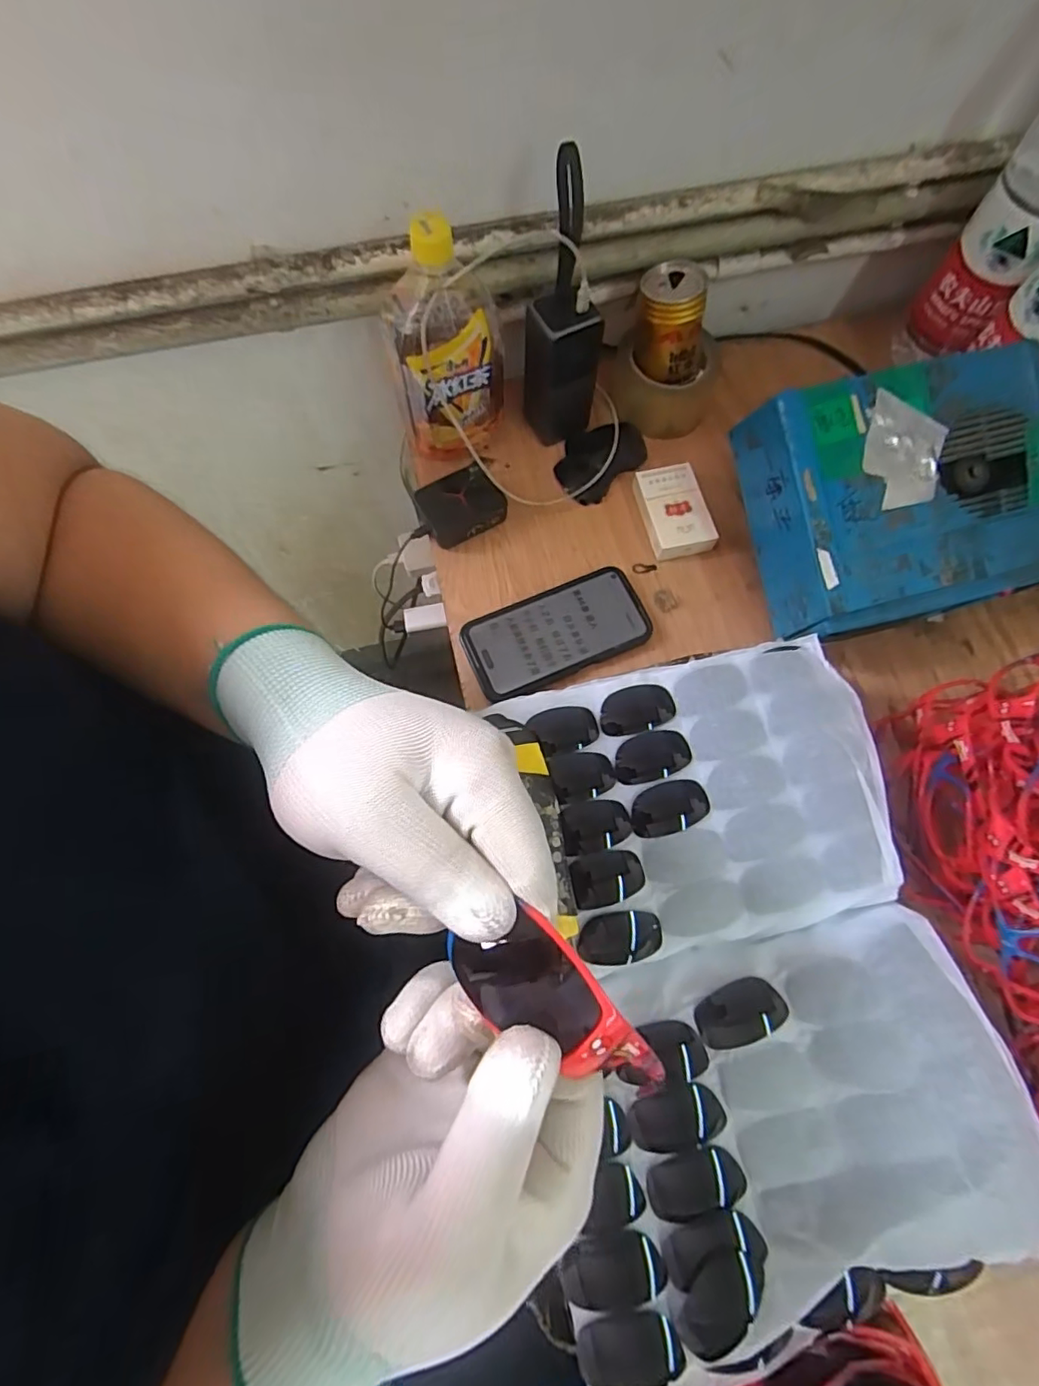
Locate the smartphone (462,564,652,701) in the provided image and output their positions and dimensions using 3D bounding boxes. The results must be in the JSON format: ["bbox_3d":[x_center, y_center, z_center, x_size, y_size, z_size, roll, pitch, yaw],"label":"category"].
[{"bbox_3d":[0.034,-0.055,0.522,0.164,0.013,0.079,-22,74,-6],"label":"smartphone"}]

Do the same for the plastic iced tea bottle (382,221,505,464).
[{"bbox_3d":[-0.062,-0.299,0.494,0.090,0.182,0.098,-4,73,-1],"label":"plastic iced tea bottle"}]

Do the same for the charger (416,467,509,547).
[{"bbox_3d":[-0.054,-0.178,0.552,0.076,0.031,0.056,-30,75,-9],"label":"charger"}]

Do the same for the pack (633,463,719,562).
[{"bbox_3d":[0.147,-0.175,0.557,0.058,0.023,0.087,-16,73,-5],"label":"pack"}]

